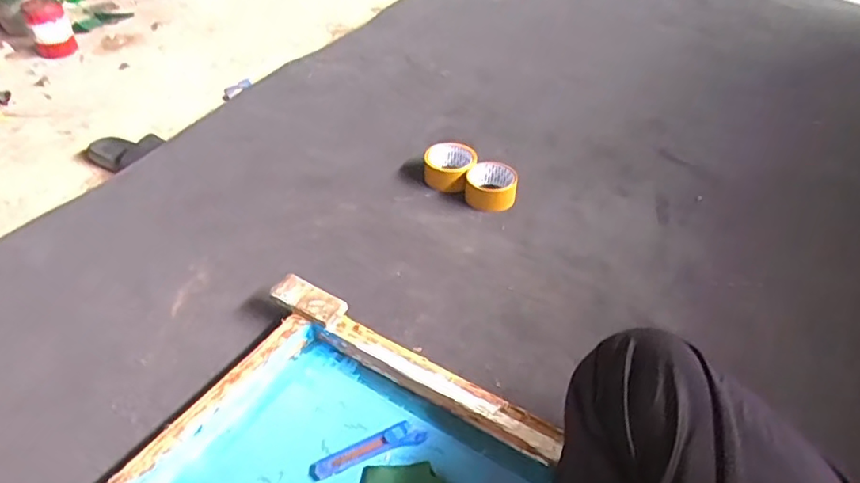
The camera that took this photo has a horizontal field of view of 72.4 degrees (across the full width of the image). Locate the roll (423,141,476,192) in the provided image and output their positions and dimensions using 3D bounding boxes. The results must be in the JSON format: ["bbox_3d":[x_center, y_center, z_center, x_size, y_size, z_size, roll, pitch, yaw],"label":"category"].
[{"bbox_3d":[0.035,-0.136,1.082,0.097,0.052,0.093,9,43,6],"label":"roll"}]

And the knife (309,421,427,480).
[{"bbox_3d":[-0.073,0.244,0.690,0.136,0.013,0.030,-14,45,-18],"label":"knife"}]

